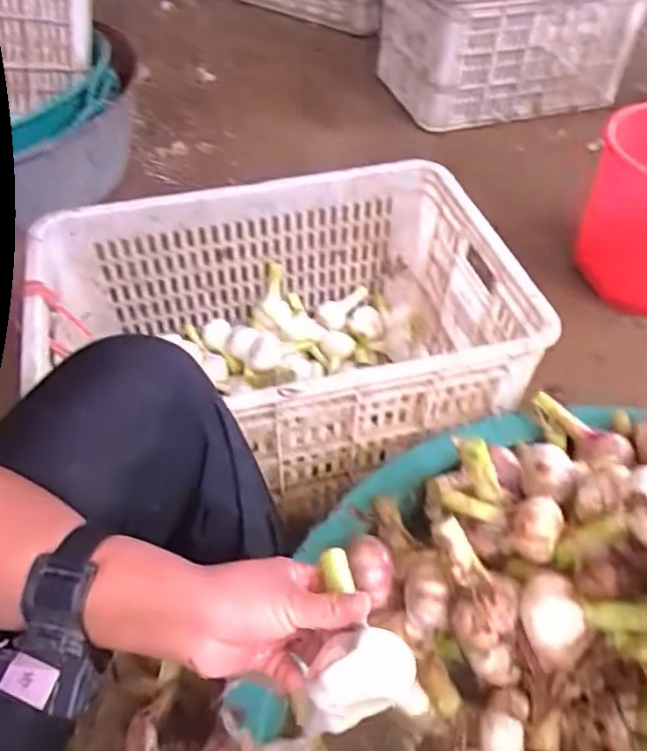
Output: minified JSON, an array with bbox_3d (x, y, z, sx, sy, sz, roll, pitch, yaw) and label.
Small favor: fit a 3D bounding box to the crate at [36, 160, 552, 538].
[{"bbox_3d":[-0.049,-0.033,0.780,0.534,0.244,0.376,-13,52,-10],"label":"crate"}]

